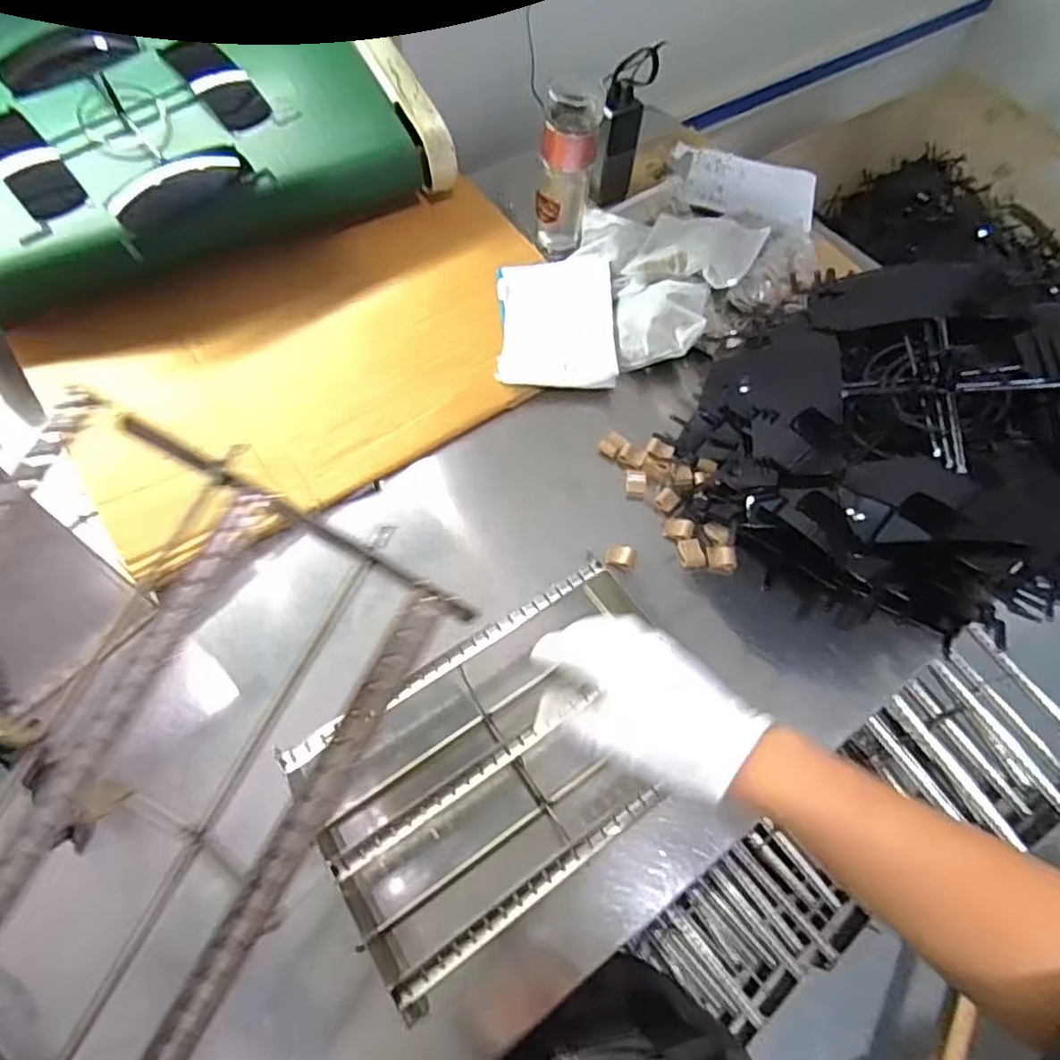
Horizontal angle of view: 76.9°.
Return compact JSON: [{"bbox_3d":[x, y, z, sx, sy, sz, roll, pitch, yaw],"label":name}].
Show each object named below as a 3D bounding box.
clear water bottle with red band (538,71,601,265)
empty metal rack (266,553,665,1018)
[{"bbox_3d":[0.043,-0.427,0.811,0.066,0.200,0.056,12,60,3],"label":"clear water bottle with red band"},{"bbox_3d":[-0.011,0.181,0.528,0.312,0.064,0.192,-28,66,-18],"label":"empty metal rack"}]

